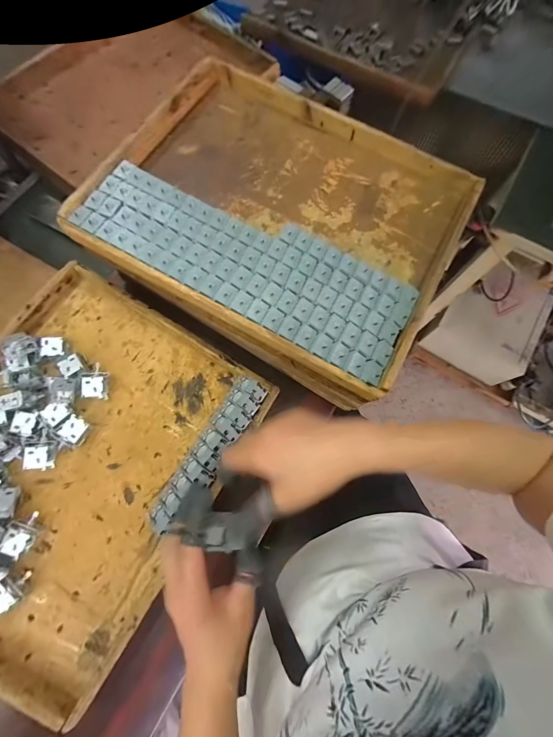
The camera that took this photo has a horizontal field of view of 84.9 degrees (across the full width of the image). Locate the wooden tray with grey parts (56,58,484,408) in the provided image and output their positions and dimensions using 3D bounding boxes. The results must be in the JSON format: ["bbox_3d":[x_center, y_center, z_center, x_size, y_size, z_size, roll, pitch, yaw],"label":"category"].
[{"bbox_3d":[0.012,-0.240,0.451,0.481,0.043,0.421,30,76,6],"label":"wooden tray with grey parts"}]

